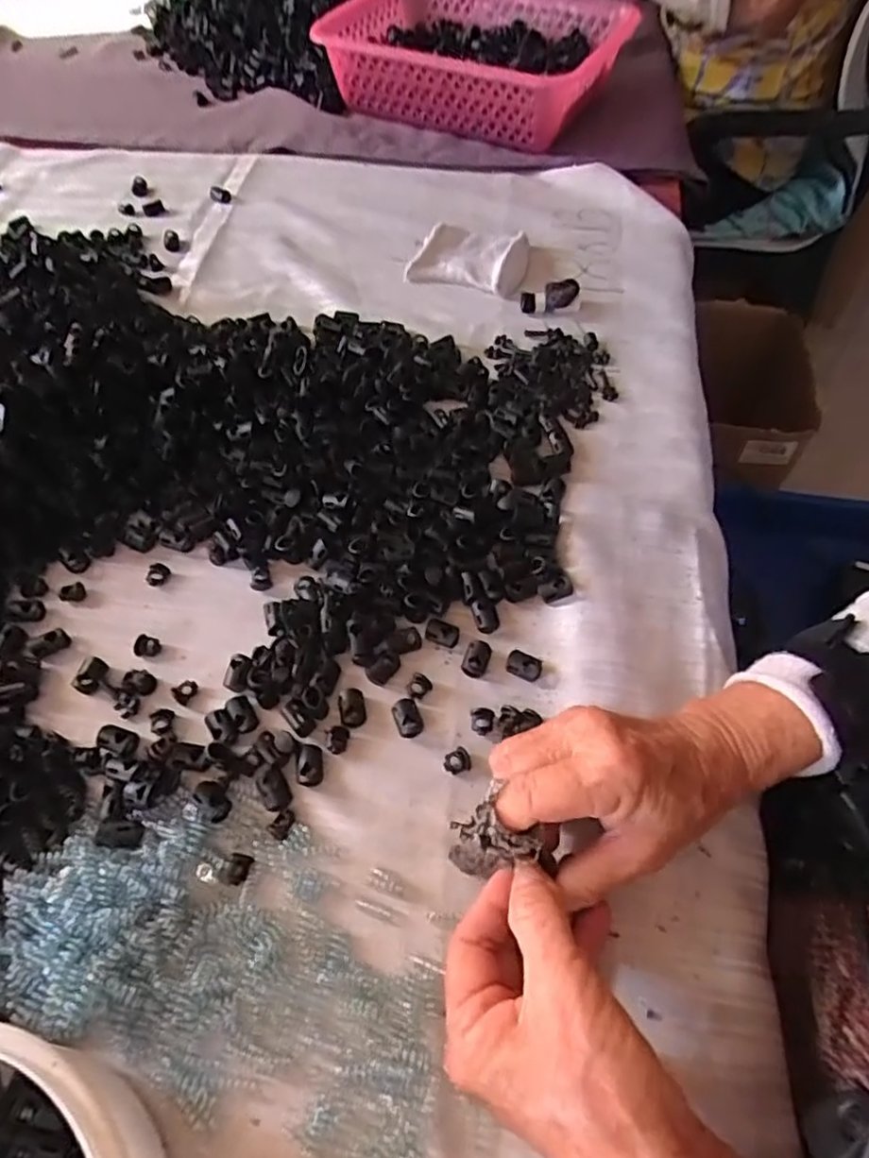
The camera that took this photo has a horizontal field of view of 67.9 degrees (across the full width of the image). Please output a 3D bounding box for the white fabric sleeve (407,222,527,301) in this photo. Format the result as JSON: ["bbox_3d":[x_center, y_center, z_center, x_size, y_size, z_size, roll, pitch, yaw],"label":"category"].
[{"bbox_3d":[0.033,-0.276,0.549,0.096,0.020,0.066,17,61,11],"label":"white fabric sleeve"}]

